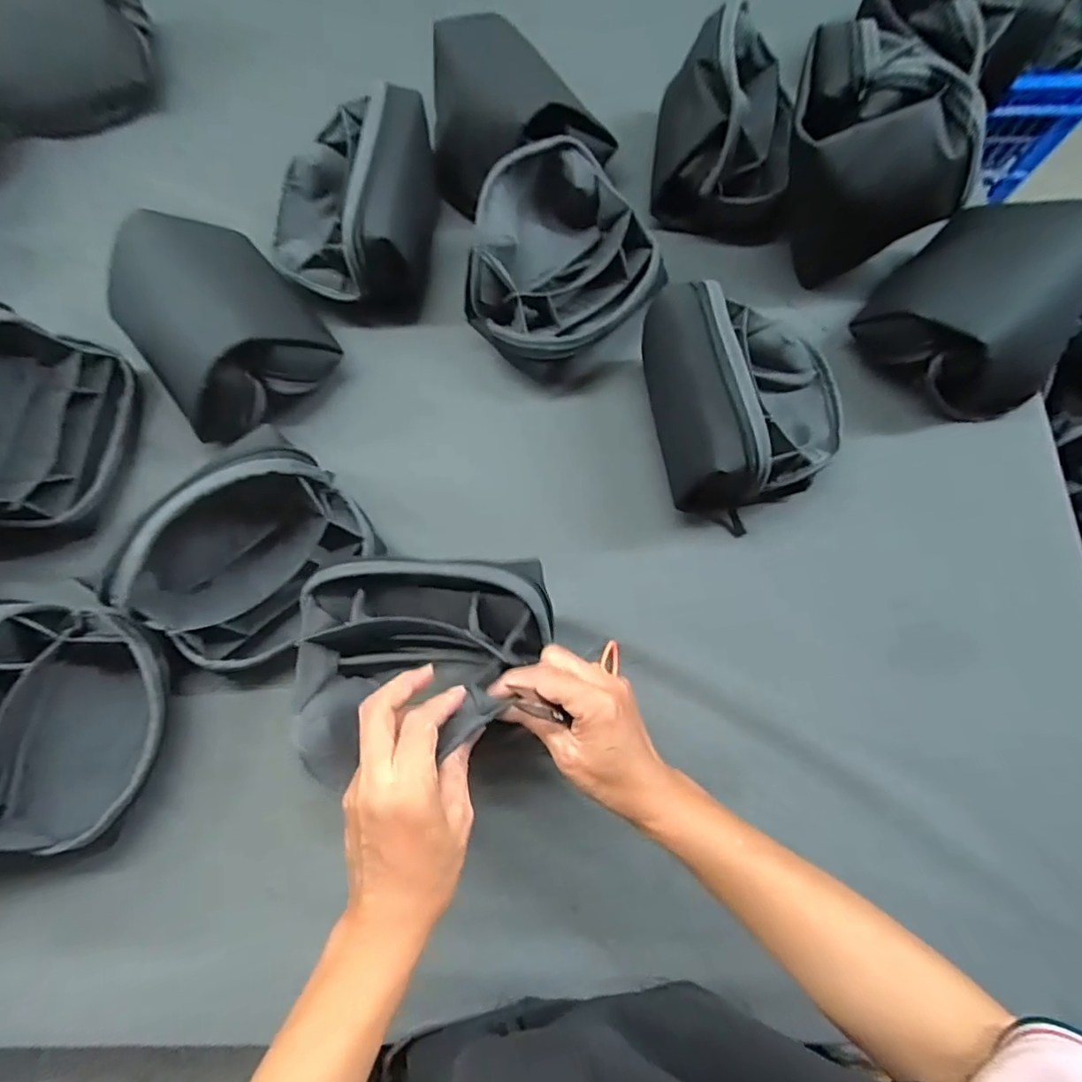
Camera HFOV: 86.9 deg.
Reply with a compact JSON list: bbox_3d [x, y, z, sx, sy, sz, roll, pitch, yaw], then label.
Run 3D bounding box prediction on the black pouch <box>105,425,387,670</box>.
[{"bbox_3d":[-0.216,0.006,0.409,0.162,0.111,0.099,-41,78,-10],"label":"black pouch"}]

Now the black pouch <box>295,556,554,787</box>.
[{"bbox_3d":[-0.075,0.077,0.378,0.163,0.066,0.128,-5,75,-1],"label":"black pouch"}]

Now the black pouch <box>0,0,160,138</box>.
[{"bbox_3d":[-0.491,-0.503,0.577,0.182,0.121,0.105,-29,76,-7],"label":"black pouch"}]

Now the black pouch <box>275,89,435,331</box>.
[{"bbox_3d":[-0.179,-0.303,0.517,0.147,0.122,0.155,3,75,2],"label":"black pouch"}]

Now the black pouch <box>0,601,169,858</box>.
[{"bbox_3d":[-0.342,0.131,0.400,0.123,0.111,0.169,2,75,1],"label":"black pouch"}]

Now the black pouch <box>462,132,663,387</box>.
[{"bbox_3d":[0.020,-0.237,0.499,0.143,0.109,0.162,35,78,9],"label":"black pouch"}]

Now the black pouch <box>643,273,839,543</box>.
[{"bbox_3d":[0.174,-0.113,0.450,0.154,0.104,0.170,-8,75,-2],"label":"black pouch"}]

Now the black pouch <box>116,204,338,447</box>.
[{"bbox_3d":[-0.272,-0.187,0.480,0.140,0.090,0.165,-35,77,-8],"label":"black pouch"}]

